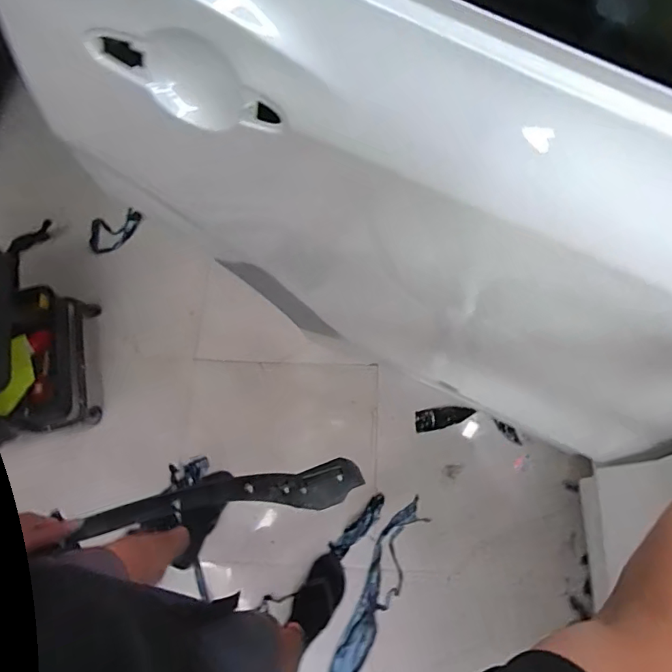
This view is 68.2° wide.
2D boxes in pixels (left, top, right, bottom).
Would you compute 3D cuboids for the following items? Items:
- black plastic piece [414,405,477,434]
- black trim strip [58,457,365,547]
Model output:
[{"bbox_3d":[0.335,0.253,1.536,0.177,0.015,0.066,-10,79,3],"label":"black plastic piece"},{"bbox_3d":[-0.154,0.281,0.869,0.125,0.546,0.073,-27,66,29],"label":"black trim strip"}]

